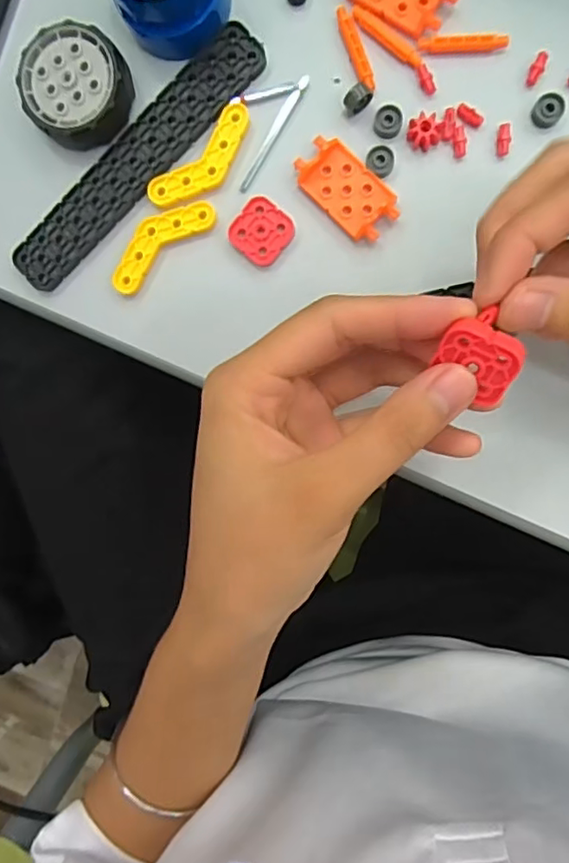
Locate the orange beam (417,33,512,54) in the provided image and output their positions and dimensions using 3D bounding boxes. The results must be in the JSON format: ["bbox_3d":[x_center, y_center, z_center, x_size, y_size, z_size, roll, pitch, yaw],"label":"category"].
[{"bbox_3d":[0.077,-0.167,0.252,0.037,0.004,0.006,4,96,8],"label":"orange beam"}]

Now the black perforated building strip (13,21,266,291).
[{"bbox_3d":[-0.068,-0.125,0.272,0.148,0.005,0.030,-42,88,10],"label":"black perforated building strip"}]

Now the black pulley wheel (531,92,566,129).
[{"bbox_3d":[0.112,-0.137,0.249,0.013,0.004,0.013,1,95,8],"label":"black pulley wheel"}]

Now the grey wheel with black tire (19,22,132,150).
[{"bbox_3d":[-0.097,-0.159,0.267,0.049,0.014,0.049,1,95,8],"label":"grey wheel with black tire"}]

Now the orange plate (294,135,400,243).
[{"bbox_3d":[0.028,-0.108,0.260,0.048,0.005,0.025,45,99,2],"label":"orange plate"}]

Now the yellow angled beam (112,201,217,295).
[{"bbox_3d":[-0.059,-0.090,0.274,0.058,0.004,0.021,-37,89,10],"label":"yellow angled beam"}]

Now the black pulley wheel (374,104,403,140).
[{"bbox_3d":[0.046,-0.136,0.257,0.012,0.004,0.013,1,95,8],"label":"black pulley wheel"}]

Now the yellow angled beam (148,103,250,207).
[{"bbox_3d":[-0.037,-0.124,0.269,0.058,0.004,0.021,-41,89,10],"label":"yellow angled beam"}]

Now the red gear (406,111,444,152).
[{"bbox_3d":[0.062,-0.132,0.255,0.014,0.007,0.015,1,95,8],"label":"red gear"}]

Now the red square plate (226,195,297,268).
[{"bbox_3d":[-0.011,-0.092,0.267,0.025,0.004,0.026,42,99,3],"label":"red square plate"}]

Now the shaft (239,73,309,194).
[{"bbox_3d":[-0.006,-0.135,0.266,0.006,0.004,0.055,33,99,4],"label":"shaft"}]

